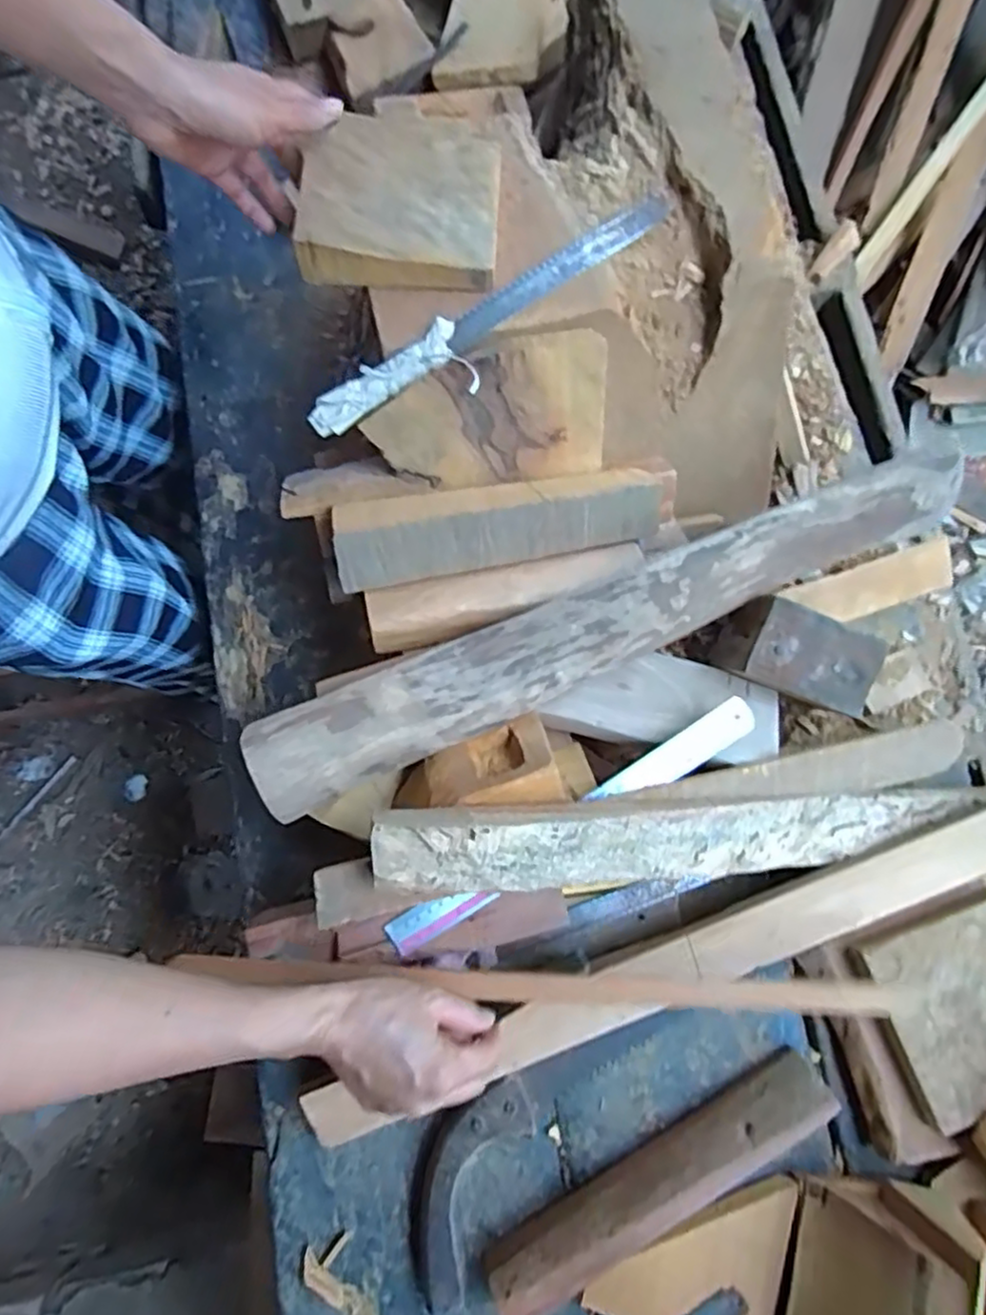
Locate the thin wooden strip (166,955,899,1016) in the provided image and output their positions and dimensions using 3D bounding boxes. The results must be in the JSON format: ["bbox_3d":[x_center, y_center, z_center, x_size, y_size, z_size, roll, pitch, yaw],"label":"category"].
[{"bbox_3d":[0.035,0.232,0.483,0.495,0.020,0.021,3,80,0],"label":"thin wooden strip"}]

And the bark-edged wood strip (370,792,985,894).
[{"bbox_3d":[0.153,0.132,0.513,0.473,0.025,0.055,0,79,-15],"label":"bark-edged wood strip"}]

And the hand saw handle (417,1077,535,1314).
[{"bbox_3d":[-0.023,0.402,0.525,0.060,0.022,0.161,25,81,5],"label":"hand saw handle"}]

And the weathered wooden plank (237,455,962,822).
[{"bbox_3d":[0.085,-0.023,0.512,0.555,0.021,0.081,-25,118,-4],"label":"weathered wooden plank"}]

